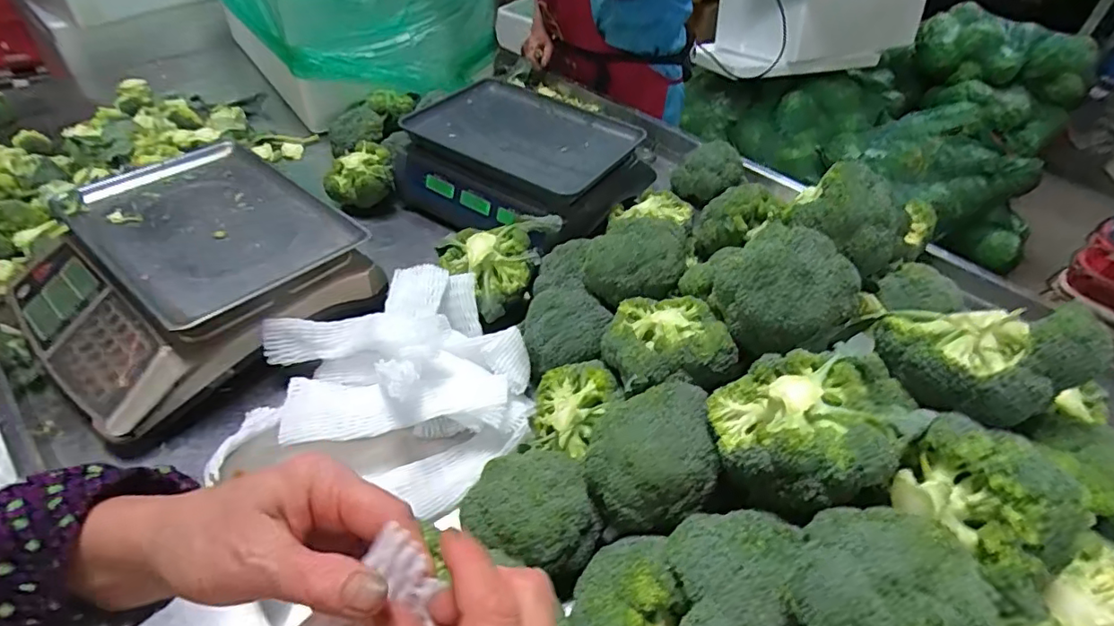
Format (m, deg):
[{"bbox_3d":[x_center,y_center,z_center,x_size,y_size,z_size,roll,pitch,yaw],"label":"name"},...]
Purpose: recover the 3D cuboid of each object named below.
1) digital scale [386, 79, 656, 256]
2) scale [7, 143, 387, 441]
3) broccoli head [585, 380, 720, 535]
[{"bbox_3d":[-0.054,-0.247,0.928,0.348,0.108,0.298,31,50,24],"label":"digital scale"},{"bbox_3d":[-0.462,-0.064,0.703,0.349,0.094,0.329,33,51,26],"label":"scale"},{"bbox_3d":[0.081,0.123,0.500,0.108,0.073,0.122,3,45,-2],"label":"broccoli head"}]

